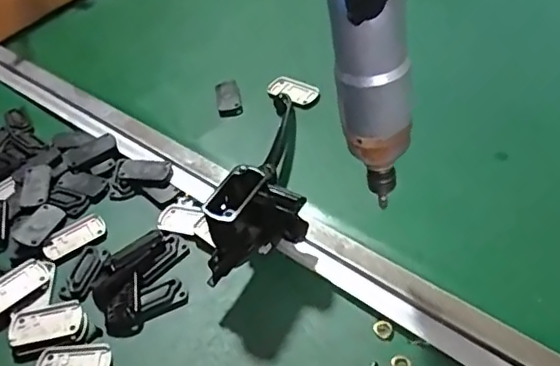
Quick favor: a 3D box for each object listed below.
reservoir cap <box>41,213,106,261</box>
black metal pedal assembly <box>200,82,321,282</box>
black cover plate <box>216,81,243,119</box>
[{"bbox_3d":[-0.174,0.046,0.477,0.052,0.006,0.028,-31,50,-17],"label":"reservoir cap"},{"bbox_3d":[0.000,-0.030,0.474,0.060,0.081,0.254,1,48,12],"label":"black metal pedal assembly"},{"bbox_3d":[-0.053,-0.087,0.575,0.024,0.007,0.053,-13,47,-1],"label":"black cover plate"}]

